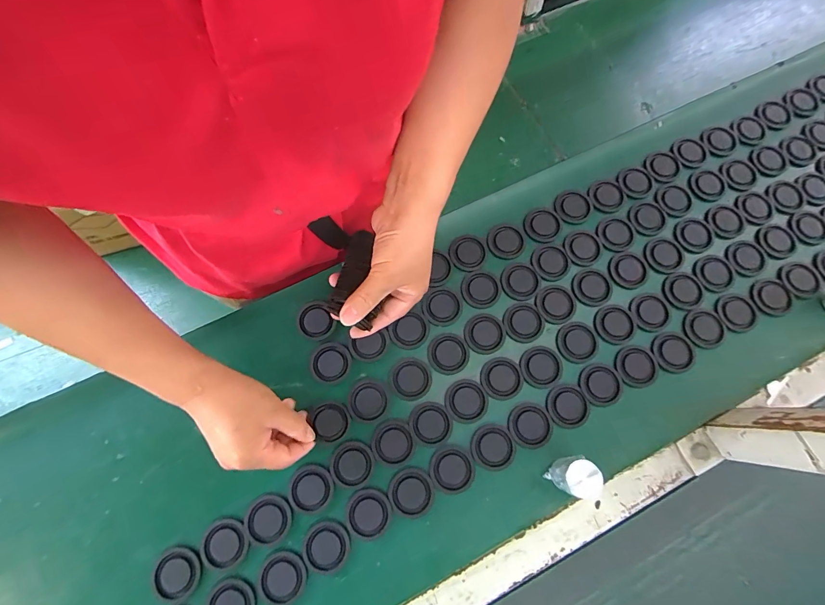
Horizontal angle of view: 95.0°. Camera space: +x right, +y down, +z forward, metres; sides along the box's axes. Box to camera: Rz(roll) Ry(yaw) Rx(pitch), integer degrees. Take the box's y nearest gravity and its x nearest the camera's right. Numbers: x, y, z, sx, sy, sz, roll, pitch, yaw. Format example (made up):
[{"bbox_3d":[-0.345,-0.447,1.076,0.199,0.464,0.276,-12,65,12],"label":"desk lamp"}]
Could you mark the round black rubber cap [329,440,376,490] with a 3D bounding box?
[{"bbox_3d":[-0.063,0.171,0.397,0.045,0.004,0.045,0,74,0],"label":"round black rubber cap"}]

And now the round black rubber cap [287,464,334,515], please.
[{"bbox_3d":[-0.106,0.193,0.391,0.046,0.004,0.044,0,74,0],"label":"round black rubber cap"}]

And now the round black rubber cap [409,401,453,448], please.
[{"bbox_3d":[0.020,0.132,0.408,0.044,0.004,0.045,0,74,0],"label":"round black rubber cap"}]

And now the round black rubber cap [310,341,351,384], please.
[{"bbox_3d":[-0.093,0.068,0.428,0.045,0.005,0.046,0,74,0],"label":"round black rubber cap"}]

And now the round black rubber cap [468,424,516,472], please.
[{"bbox_3d":[0.086,0.154,0.402,0.046,0.004,0.044,0,74,0],"label":"round black rubber cap"}]

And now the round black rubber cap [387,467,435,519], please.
[{"bbox_3d":[-0.001,0.196,0.389,0.046,0.004,0.046,0,74,0],"label":"round black rubber cap"}]

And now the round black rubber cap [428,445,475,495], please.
[{"bbox_3d":[0.041,0.175,0.396,0.045,0.004,0.046,0,74,0],"label":"round black rubber cap"}]

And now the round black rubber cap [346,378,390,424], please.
[{"bbox_3d":[-0.049,0.108,0.415,0.045,0.004,0.046,0,74,0],"label":"round black rubber cap"}]

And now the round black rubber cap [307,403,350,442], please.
[{"bbox_3d":[-0.087,0.127,0.406,0.037,0.006,0.041,-25,74,-19],"label":"round black rubber cap"}]

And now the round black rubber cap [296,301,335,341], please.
[{"bbox_3d":[-0.114,0.022,0.440,0.040,0.004,0.045,-29,77,-8],"label":"round black rubber cap"}]

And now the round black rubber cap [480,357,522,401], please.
[{"bbox_3d":[0.100,0.085,0.423,0.045,0.004,0.045,0,74,0],"label":"round black rubber cap"}]

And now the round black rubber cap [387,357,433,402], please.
[{"bbox_3d":[-0.003,0.085,0.421,0.045,0.004,0.046,0,74,0],"label":"round black rubber cap"}]

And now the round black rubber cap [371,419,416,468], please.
[{"bbox_3d":[-0.021,0.151,0.402,0.044,0.004,0.046,0,74,0],"label":"round black rubber cap"}]

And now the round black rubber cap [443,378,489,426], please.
[{"bbox_3d":[0.059,0.109,0.414,0.047,0.004,0.045,0,74,0],"label":"round black rubber cap"}]

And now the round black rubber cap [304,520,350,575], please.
[{"bbox_3d":[-0.085,0.243,0.375,0.043,0.004,0.045,0,74,0],"label":"round black rubber cap"}]

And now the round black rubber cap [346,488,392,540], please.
[{"bbox_3d":[-0.045,0.215,0.383,0.045,0.004,0.044,0,74,0],"label":"round black rubber cap"}]

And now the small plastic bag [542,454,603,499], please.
[{"bbox_3d":[0.159,0.171,0.375,0.032,0.053,0.035,36,77,9],"label":"small plastic bag"}]

